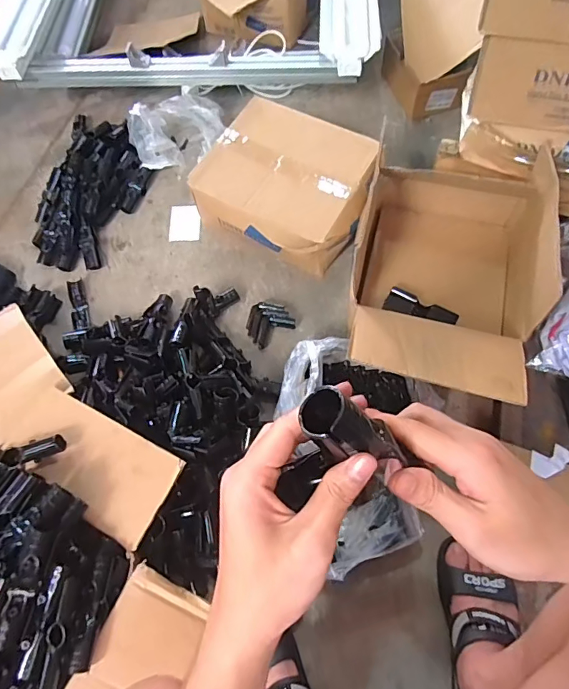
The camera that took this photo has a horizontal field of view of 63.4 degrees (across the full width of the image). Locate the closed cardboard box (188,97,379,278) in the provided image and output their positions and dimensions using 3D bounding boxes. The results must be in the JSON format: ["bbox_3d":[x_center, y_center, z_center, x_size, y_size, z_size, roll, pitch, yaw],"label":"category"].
[{"bbox_3d":[0.009,-0.325,0.975,0.335,0.143,0.295,22,68,12],"label":"closed cardboard box"}]

